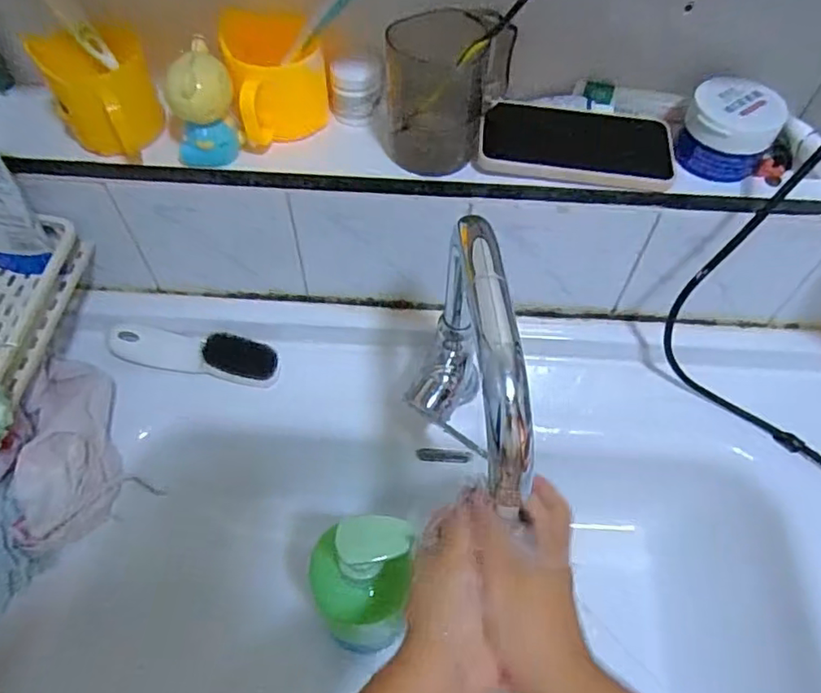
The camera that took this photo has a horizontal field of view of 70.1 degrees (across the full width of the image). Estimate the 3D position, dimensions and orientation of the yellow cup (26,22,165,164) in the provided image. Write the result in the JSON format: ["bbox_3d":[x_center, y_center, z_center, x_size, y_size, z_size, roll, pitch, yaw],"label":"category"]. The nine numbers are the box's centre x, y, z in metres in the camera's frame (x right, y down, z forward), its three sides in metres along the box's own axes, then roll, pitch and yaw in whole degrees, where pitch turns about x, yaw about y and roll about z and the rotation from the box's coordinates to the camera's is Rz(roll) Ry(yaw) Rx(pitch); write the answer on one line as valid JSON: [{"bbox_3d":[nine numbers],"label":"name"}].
[{"bbox_3d":[-0.236,-0.200,0.452,0.072,0.077,0.109,-19,59,-13],"label":"yellow cup"}]

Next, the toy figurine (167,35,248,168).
[{"bbox_3d":[-0.156,-0.178,0.439,0.050,0.077,0.046,-19,59,-13],"label":"toy figurine"}]

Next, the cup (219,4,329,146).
[{"bbox_3d":[-0.105,-0.211,0.469,0.075,0.078,0.087,-11,57,-8],"label":"cup"}]

